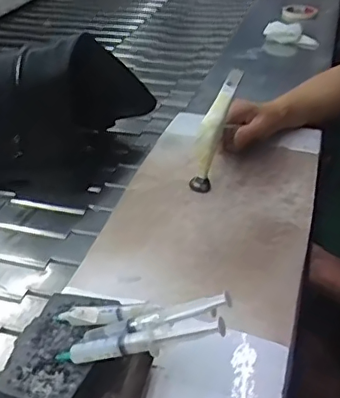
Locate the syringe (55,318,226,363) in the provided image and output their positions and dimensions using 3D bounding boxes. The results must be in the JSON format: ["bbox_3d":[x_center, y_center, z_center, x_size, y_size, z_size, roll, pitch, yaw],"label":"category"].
[{"bbox_3d":[-0.028,0.120,0.473,0.158,0.014,0.015,-17,29,23],"label":"syringe"}]

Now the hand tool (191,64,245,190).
[{"bbox_3d":[0.058,-0.089,0.758,0.042,0.168,0.027,-6,29,-46],"label":"hand tool"}]

